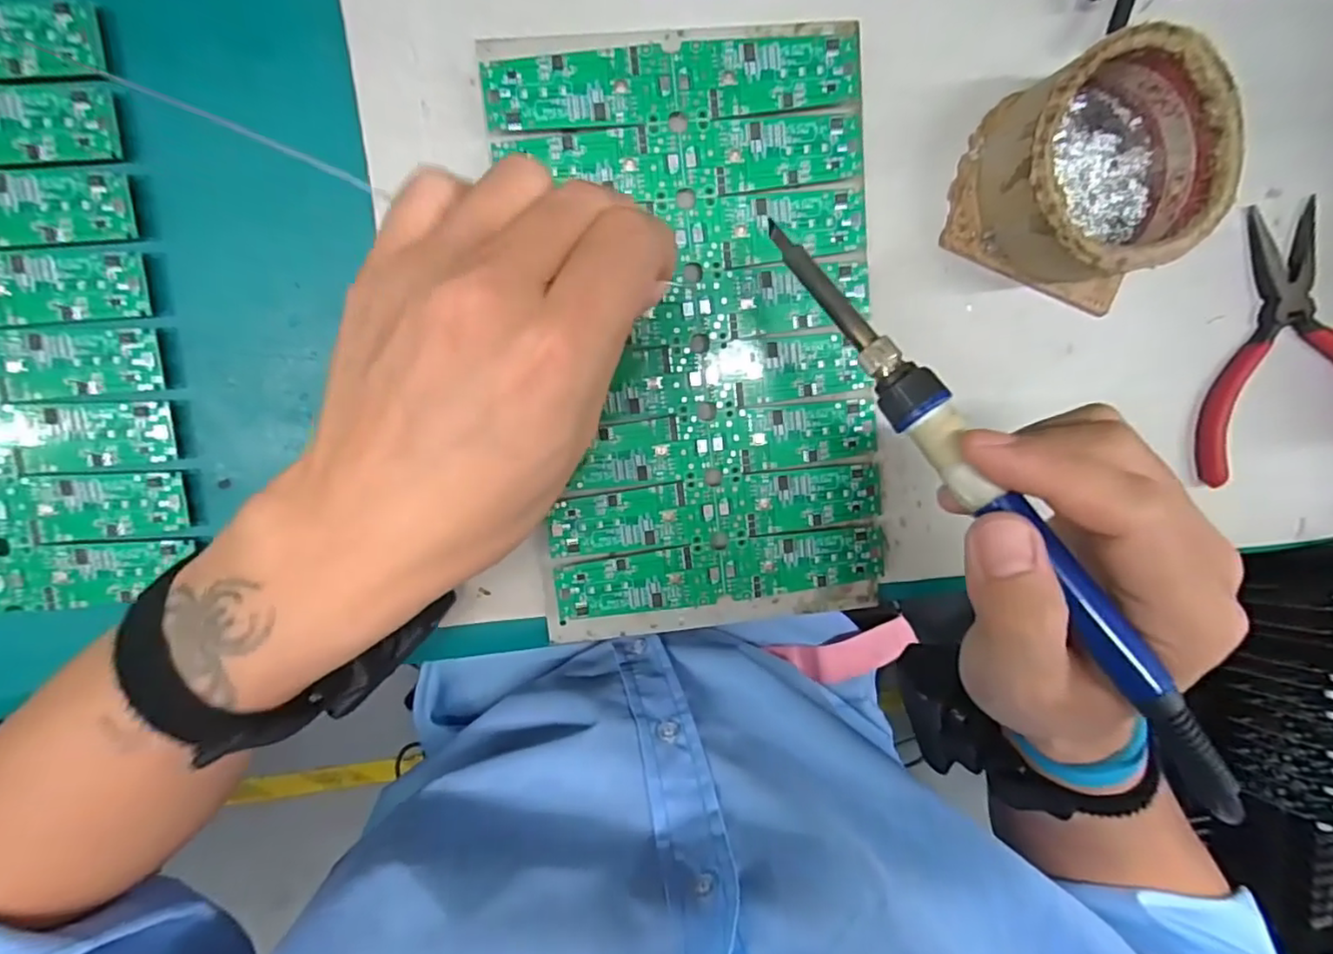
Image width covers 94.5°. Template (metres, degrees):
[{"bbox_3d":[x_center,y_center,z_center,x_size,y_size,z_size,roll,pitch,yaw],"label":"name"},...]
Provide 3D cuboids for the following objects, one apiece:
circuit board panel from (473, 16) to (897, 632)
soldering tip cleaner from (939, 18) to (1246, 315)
[{"bbox_3d":[0.015,-0.056,0.266,0.149,0.010,0.249,-7,99,-4],"label":"circuit board panel"},{"bbox_3d":[0.174,-0.124,0.250,0.086,0.045,0.086,21,96,-8],"label":"soldering tip cleaner"}]

